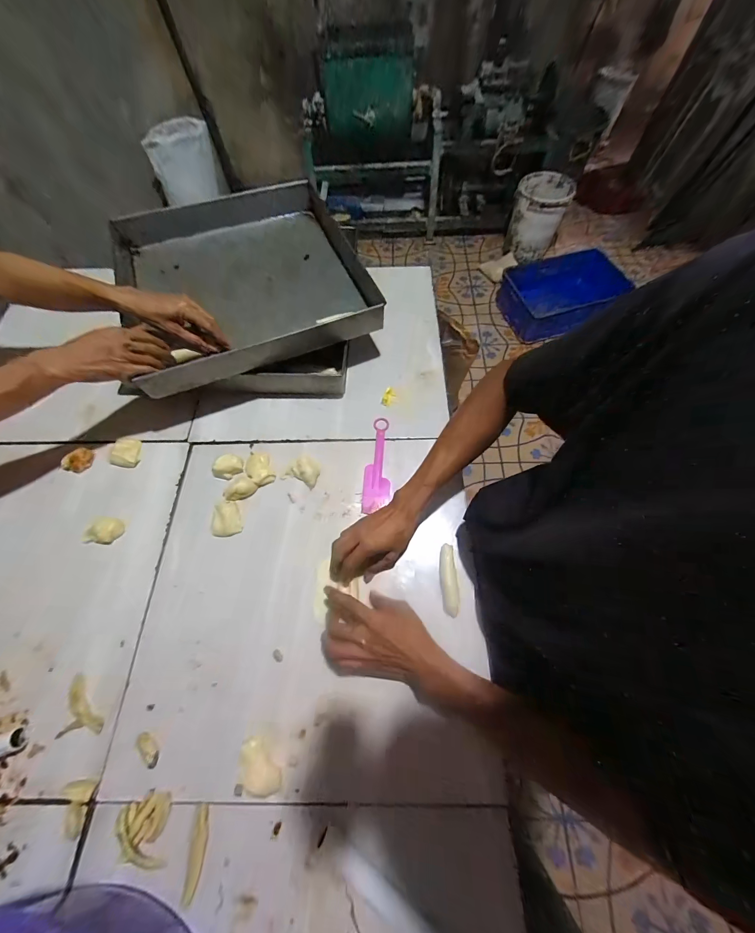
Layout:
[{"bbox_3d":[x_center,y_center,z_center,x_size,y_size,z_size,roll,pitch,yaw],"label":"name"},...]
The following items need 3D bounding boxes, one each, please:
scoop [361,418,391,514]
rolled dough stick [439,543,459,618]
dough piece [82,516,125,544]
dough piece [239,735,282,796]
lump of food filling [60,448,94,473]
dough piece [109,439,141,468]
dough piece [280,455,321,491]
[{"bbox_3d":[0.001,-0.006,0.565,0.045,0.007,0.181,3,64,3],"label":"scoop"},{"bbox_3d":[0.104,0.165,0.468,0.023,0.021,0.099,1,64,2],"label":"rolled dough stick"},{"bbox_3d":[-0.441,0.102,0.511,0.051,0.022,0.045,8,64,5],"label":"dough piece"},{"bbox_3d":[-0.142,0.357,0.375,0.036,0.007,0.061,-39,69,-16],"label":"dough piece"},{"bbox_3d":[-0.529,-0.011,0.561,0.033,0.027,0.047,25,67,13],"label":"lump of food filling"},{"bbox_3d":[-0.449,-0.027,0.565,0.034,0.022,0.054,-7,64,-2],"label":"dough piece"},{"bbox_3d":[-0.130,0.005,0.550,0.062,0.022,0.048,21,66,11],"label":"dough piece"}]

